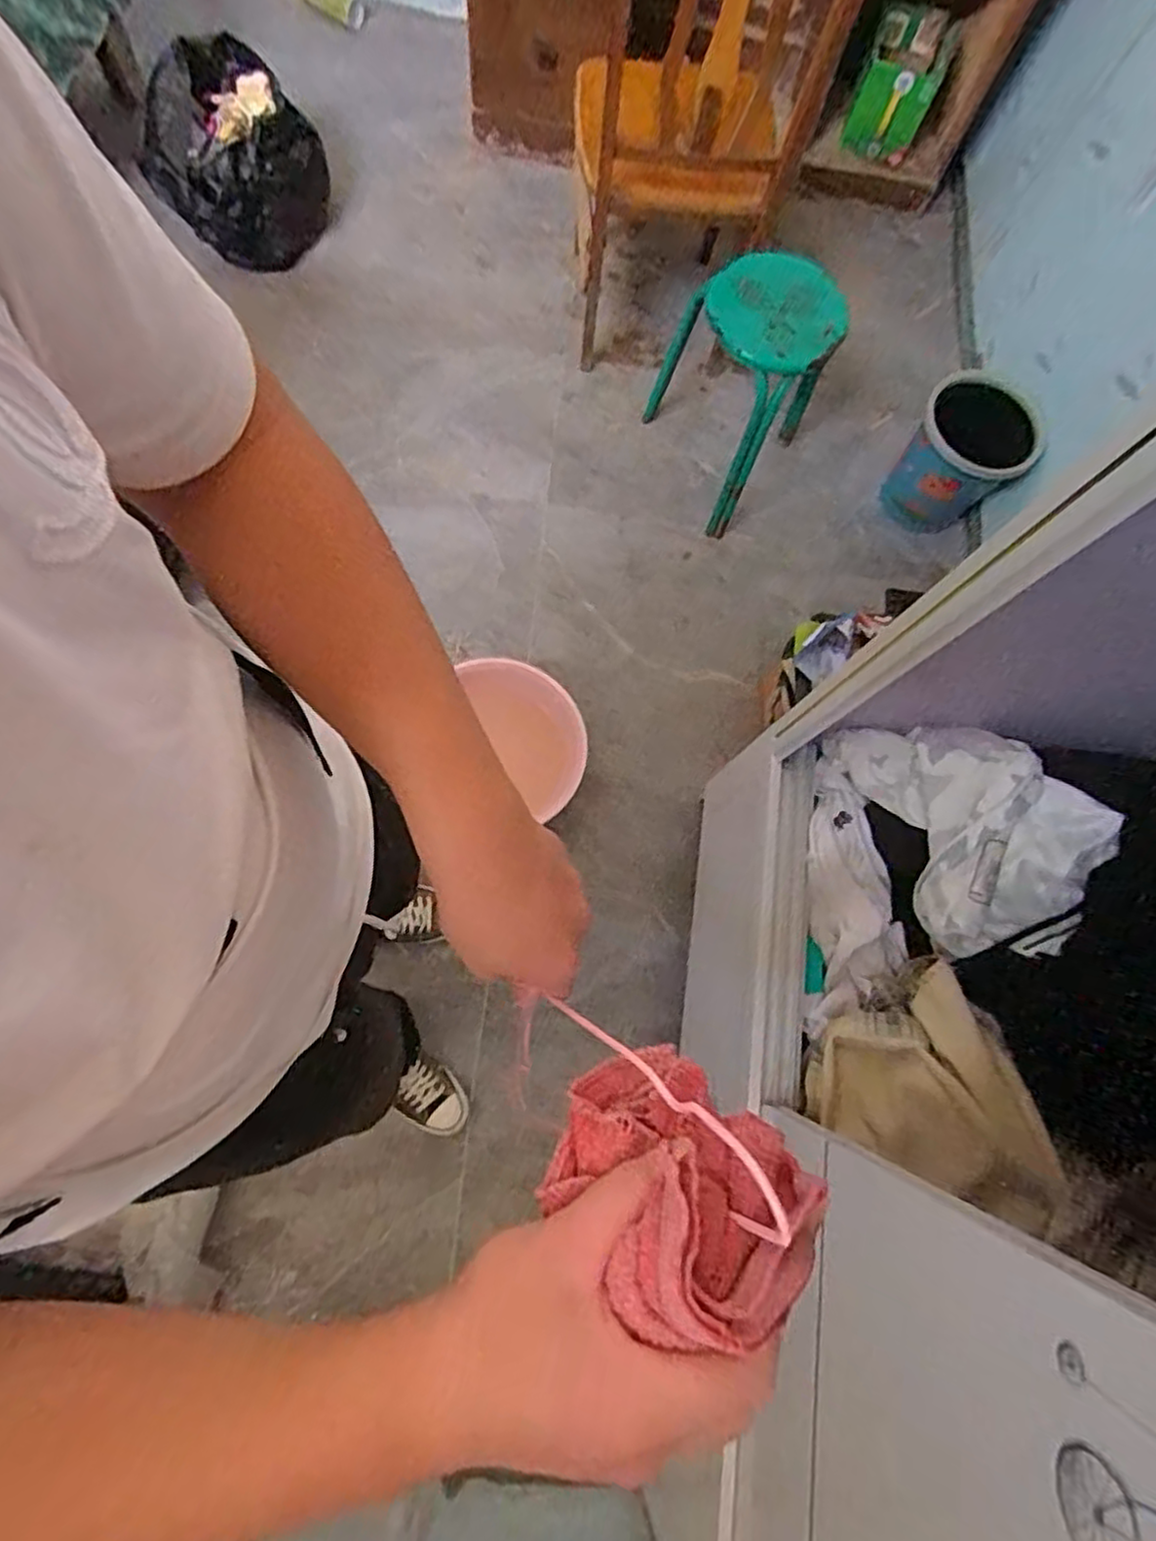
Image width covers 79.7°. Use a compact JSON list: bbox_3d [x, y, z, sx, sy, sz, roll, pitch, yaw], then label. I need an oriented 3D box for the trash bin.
[{"bbox_3d":[0.832,-0.691,1.527,0.244,0.265,0.230,38,75,4],"label":"trash bin"}]

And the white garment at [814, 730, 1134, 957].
[{"bbox_3d":[0.513,0.065,0.881,0.218,0.127,0.345,-19,79,-10],"label":"white garment"}]

